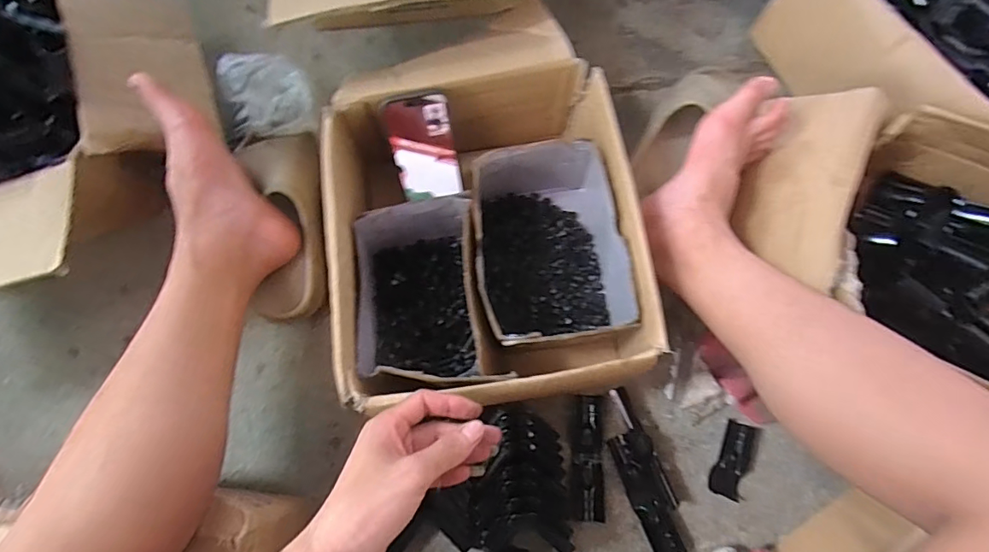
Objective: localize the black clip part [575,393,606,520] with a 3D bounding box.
[{"bbox_3d":[0.104,0.198,0.524,0.032,0.008,0.127,2,74,1],"label":"black clip part"}]

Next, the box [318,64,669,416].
[{"bbox_3d":[-0.013,-0.056,0.531,0.305,0.136,0.373,-10,74,-3],"label":"box"}]

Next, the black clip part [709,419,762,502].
[{"bbox_3d":[0.265,0.202,0.523,0.039,0.009,0.081,23,75,7],"label":"black clip part"}]

